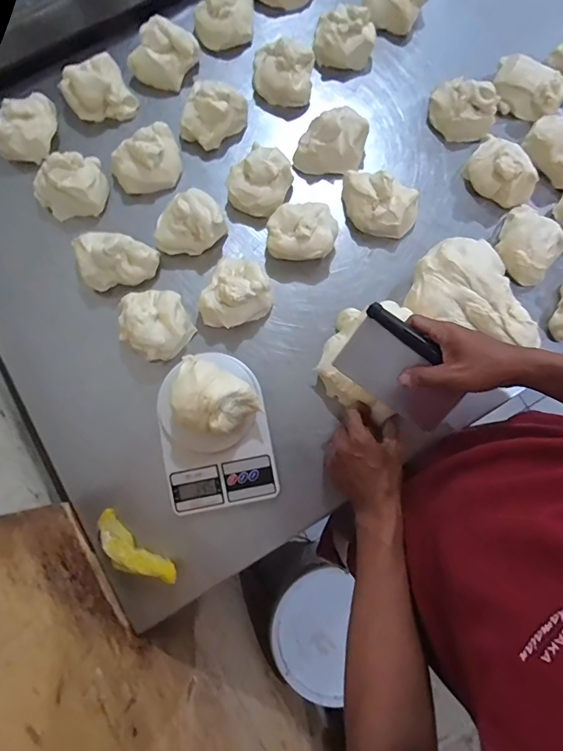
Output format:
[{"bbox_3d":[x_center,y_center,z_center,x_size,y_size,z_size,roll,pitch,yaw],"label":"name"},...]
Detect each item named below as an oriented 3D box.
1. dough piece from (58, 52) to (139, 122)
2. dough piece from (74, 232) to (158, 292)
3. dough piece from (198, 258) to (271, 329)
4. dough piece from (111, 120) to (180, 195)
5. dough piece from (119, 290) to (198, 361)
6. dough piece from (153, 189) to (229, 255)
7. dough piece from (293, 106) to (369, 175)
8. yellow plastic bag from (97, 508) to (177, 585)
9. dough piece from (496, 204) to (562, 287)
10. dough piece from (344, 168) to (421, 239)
[{"bbox_3d":[-0.305,-0.470,0.659,0.101,0.051,0.097,-31,80,-4],"label":"dough piece"},{"bbox_3d":[-0.253,-0.168,0.600,0.121,0.063,0.082,15,80,4],"label":"dough piece"},{"bbox_3d":[-0.066,-0.123,0.590,0.100,0.063,0.111,21,81,5],"label":"dough piece"},{"bbox_3d":[-0.213,-0.340,0.637,0.111,0.055,0.085,-26,80,-3],"label":"dough piece"},{"bbox_3d":[-0.187,-0.081,0.585,0.102,0.065,0.094,0,80,1],"label":"dough piece"},{"bbox_3d":[-0.144,-0.232,0.613,0.110,0.062,0.082,-24,80,-3],"label":"dough piece"},{"bbox_3d":[0.078,-0.377,0.642,0.111,0.064,0.091,5,80,2],"label":"dough piece"},{"bbox_3d":[-0.202,0.241,0.545,0.131,0.031,0.041,37,83,7],"label":"yellow plastic bag"},{"bbox_3d":[0.371,-0.199,0.607,0.094,0.040,0.101,36,82,7],"label":"dough piece"},{"bbox_3d":[0.147,-0.267,0.617,0.126,0.056,0.086,28,82,6],"label":"dough piece"}]

